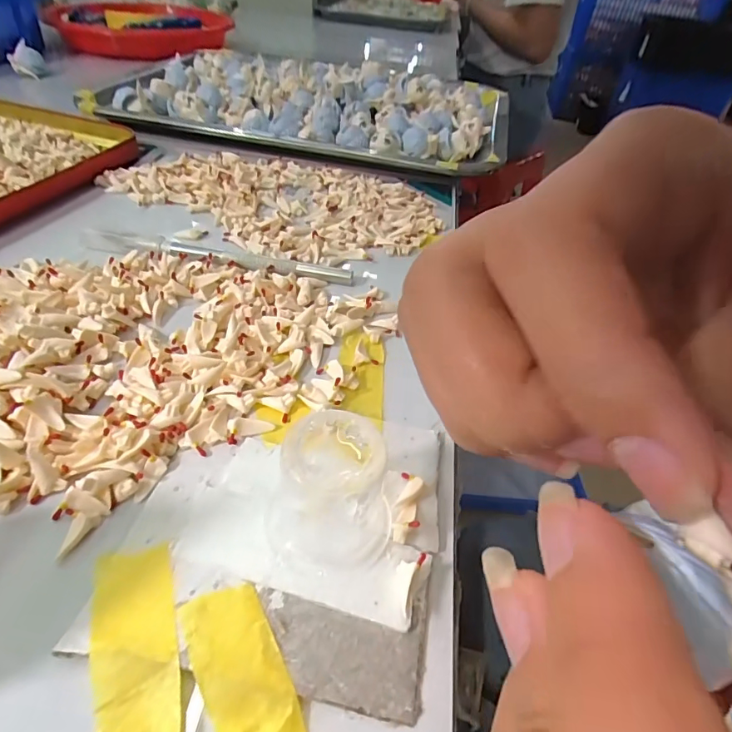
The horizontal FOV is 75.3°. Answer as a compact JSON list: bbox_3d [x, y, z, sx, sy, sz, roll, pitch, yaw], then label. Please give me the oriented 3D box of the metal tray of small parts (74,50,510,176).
[{"bbox_3d":[-0.045,-0.253,0.441,0.351,0.034,0.254,11,43,6],"label":"metal tray of small parts"}]

